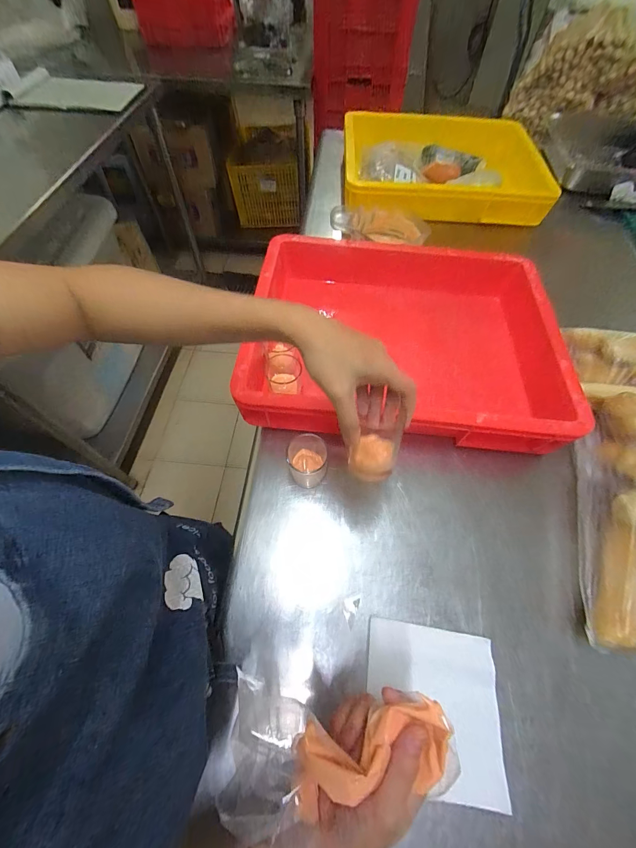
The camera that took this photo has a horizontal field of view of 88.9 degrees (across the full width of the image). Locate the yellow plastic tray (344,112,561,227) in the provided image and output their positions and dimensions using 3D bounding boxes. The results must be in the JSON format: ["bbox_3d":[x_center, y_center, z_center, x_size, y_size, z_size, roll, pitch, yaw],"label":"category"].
[{"bbox_3d":[0.293,-0.619,0.777,0.468,0.077,0.365,0,61,-1],"label":"yellow plastic tray"}]

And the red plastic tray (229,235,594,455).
[{"bbox_3d":[0.129,-0.143,0.505,0.438,0.075,0.361,6,61,3],"label":"red plastic tray"}]

